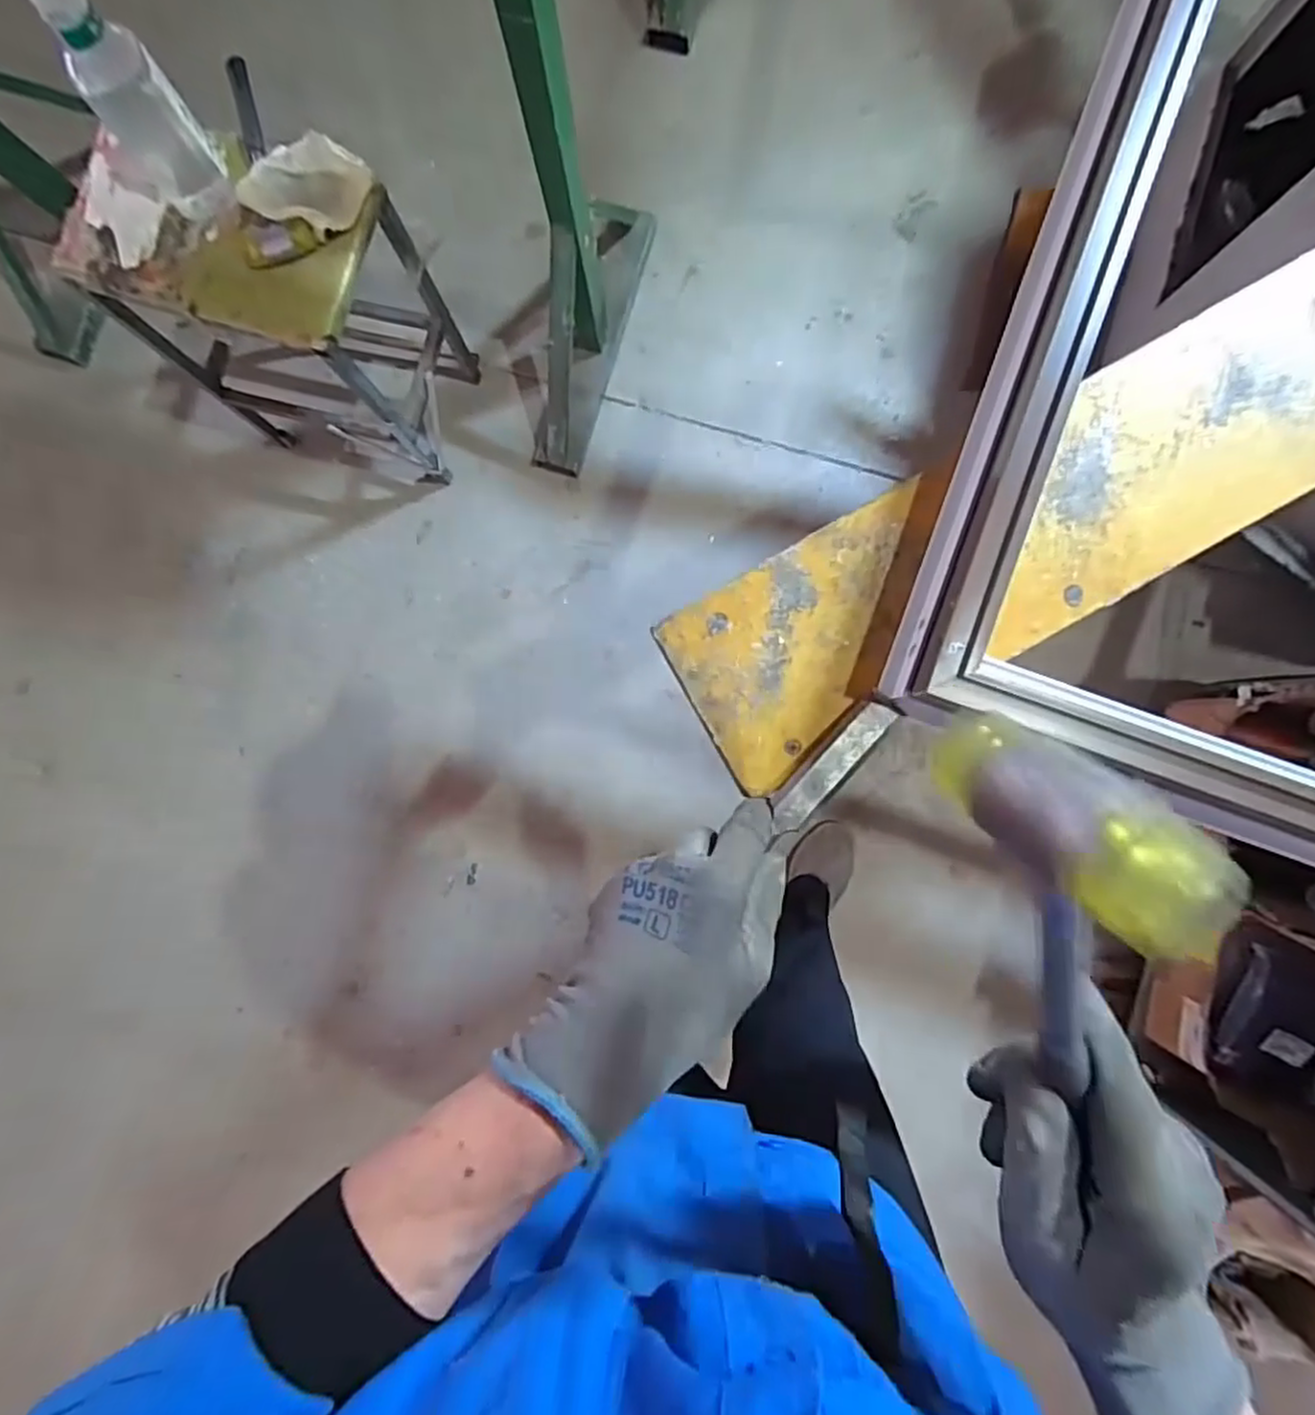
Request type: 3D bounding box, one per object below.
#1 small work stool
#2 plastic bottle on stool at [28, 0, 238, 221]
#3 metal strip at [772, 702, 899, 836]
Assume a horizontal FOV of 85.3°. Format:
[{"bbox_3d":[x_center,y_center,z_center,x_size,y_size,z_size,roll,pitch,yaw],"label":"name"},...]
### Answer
[{"bbox_3d":[-0.530,-0.584,1.087,0.389,0.518,0.264,15,89,2],"label":"small work stool"},{"bbox_3d":[-0.534,-0.615,0.722,0.082,0.245,0.077,-43,88,0],"label":"plastic bottle on stool"},{"bbox_3d":[0.098,0.033,0.399,0.016,0.006,0.090,43,82,2],"label":"metal strip"}]

